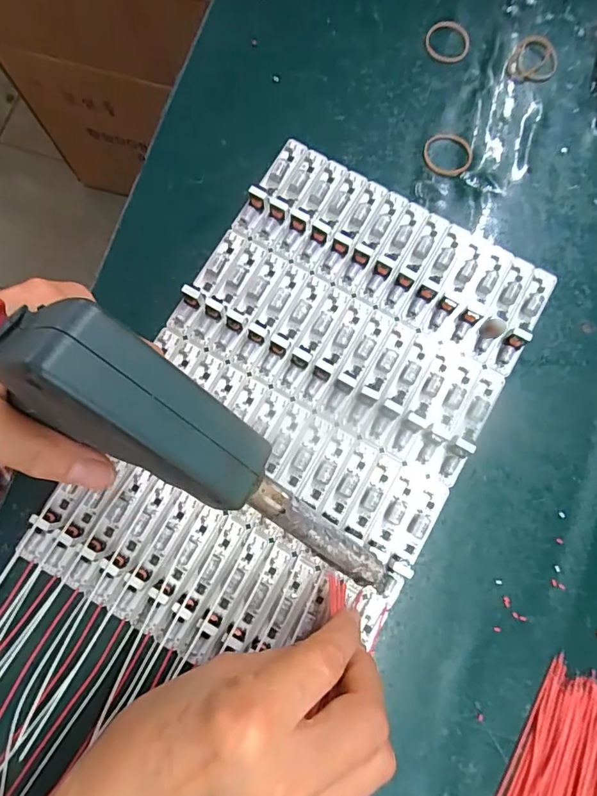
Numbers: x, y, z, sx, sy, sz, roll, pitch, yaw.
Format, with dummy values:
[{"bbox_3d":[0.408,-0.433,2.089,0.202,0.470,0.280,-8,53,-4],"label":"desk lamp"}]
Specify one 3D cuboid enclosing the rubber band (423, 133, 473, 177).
[{"bbox_3d":[0.098,-0.160,0.301,0.031,0.004,0.029,0,79,0],"label":"rubber band"}]

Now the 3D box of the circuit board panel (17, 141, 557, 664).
[{"bbox_3d":[0.003,0.004,0.266,0.188,0.013,0.293,30,81,5],"label":"circuit board panel"}]

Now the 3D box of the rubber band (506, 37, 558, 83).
[{"bbox_3d":[0.163,-0.232,0.318,0.032,0.004,0.042,22,80,4],"label":"rubber band"}]

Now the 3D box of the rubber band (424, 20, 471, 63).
[{"bbox_3d":[0.103,-0.246,0.317,0.030,0.004,0.031,19,80,3],"label":"rubber band"}]

